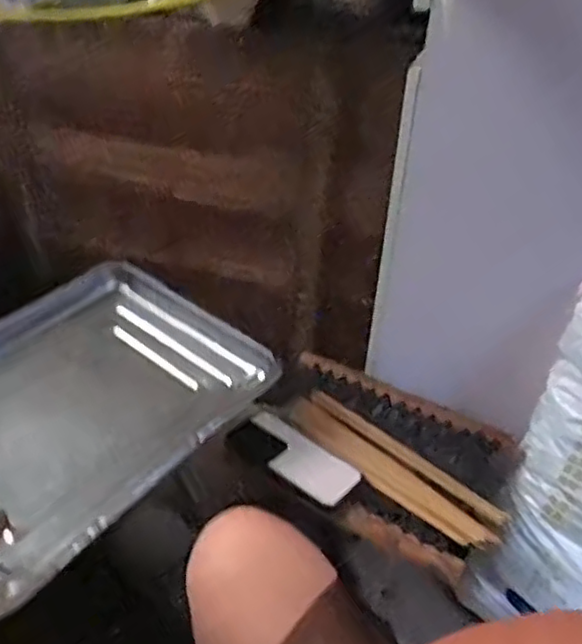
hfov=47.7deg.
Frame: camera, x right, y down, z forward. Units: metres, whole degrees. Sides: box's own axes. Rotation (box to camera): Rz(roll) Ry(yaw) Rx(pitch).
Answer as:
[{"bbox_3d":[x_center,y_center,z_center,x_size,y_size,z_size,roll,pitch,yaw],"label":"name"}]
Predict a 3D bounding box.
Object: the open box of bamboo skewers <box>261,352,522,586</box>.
[{"bbox_3d":[0.115,0.174,0.853,0.324,0.060,0.219,24,45,23],"label":"open box of bamboo skewers"}]

